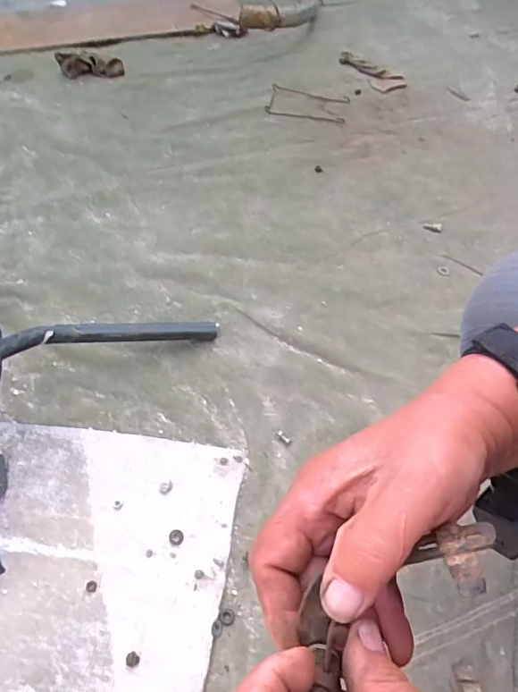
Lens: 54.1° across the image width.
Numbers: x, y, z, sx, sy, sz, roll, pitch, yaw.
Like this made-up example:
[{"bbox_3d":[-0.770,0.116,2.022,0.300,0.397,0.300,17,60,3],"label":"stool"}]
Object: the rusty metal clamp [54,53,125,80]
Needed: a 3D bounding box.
[{"bbox_3d":[-0.397,-0.644,1.177,0.159,0.043,0.053,7,54,4],"label":"rusty metal clamp"}]

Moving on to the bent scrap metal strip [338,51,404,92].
[{"bbox_3d":[0.274,-0.675,1.259,0.211,0.019,0.090,39,62,25],"label":"bent scrap metal strip"}]

